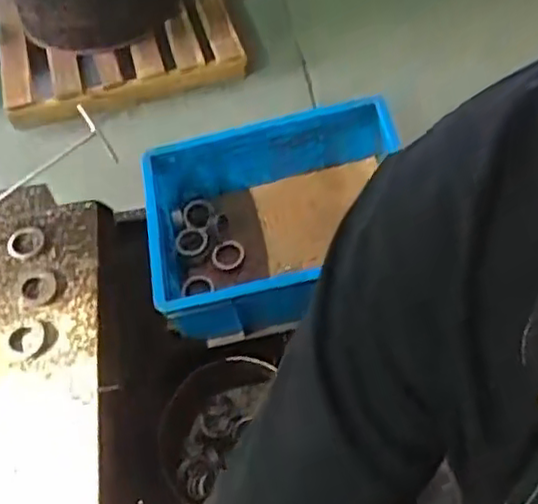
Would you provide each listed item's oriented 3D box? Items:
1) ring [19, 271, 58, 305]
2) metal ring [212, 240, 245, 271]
[{"bbox_3d":[-0.275,0.042,0.801,0.048,0.012,0.042,35,64,25],"label":"ring"},{"bbox_3d":[-0.056,0.004,0.944,0.049,0.005,0.045,4,64,-9],"label":"metal ring"}]

